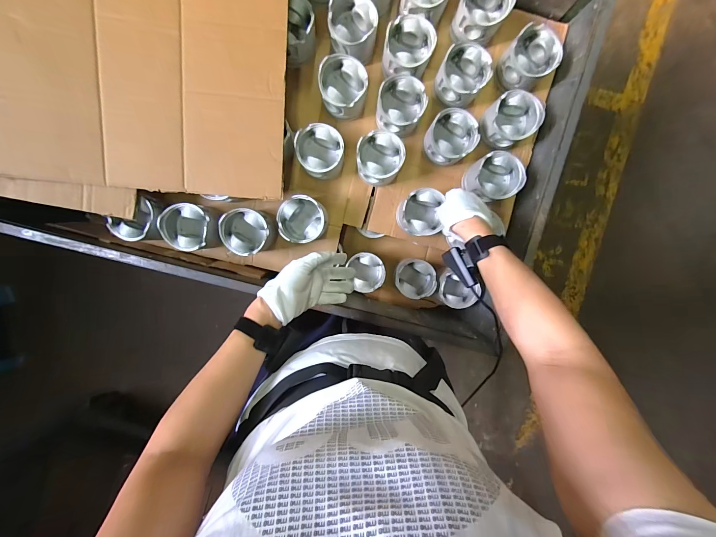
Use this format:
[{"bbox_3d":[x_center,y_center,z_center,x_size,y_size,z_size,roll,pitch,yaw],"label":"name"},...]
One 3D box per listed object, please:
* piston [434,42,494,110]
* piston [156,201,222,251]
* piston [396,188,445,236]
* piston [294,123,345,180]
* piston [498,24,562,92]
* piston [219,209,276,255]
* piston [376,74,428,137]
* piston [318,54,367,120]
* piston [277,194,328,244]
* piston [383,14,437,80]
[{"bbox_3d":[0.206,-0.382,0.602,0.096,0.074,0.093,0,97,-2],"label":"piston"},{"bbox_3d":[-0.335,-0.085,0.626,0.096,0.086,0.091,0,97,-2],"label":"piston"},{"bbox_3d":[0.126,-0.114,0.619,0.086,0.080,0.089,-1,98,3],"label":"piston"},{"bbox_3d":[-0.073,-0.238,0.618,0.089,0.086,0.095,0,97,-2],"label":"piston"},{"bbox_3d":[0.333,-0.411,0.600,0.101,0.073,0.094,0,97,-2],"label":"piston"},{"bbox_3d":[-0.226,-0.077,0.635,0.099,0.084,0.092,-5,97,-1],"label":"piston"},{"bbox_3d":[0.086,-0.326,0.616,0.090,0.086,0.092,0,97,-2],"label":"piston"},{"bbox_3d":[-0.029,-0.359,0.604,0.093,0.075,0.100,2,97,-2],"label":"piston"},{"bbox_3d":[-0.112,-0.103,0.633,0.091,0.087,0.090,0,97,-2],"label":"piston"},{"bbox_3d":[0.100,-0.431,0.601,0.092,0.086,0.100,0,97,-2],"label":"piston"}]

